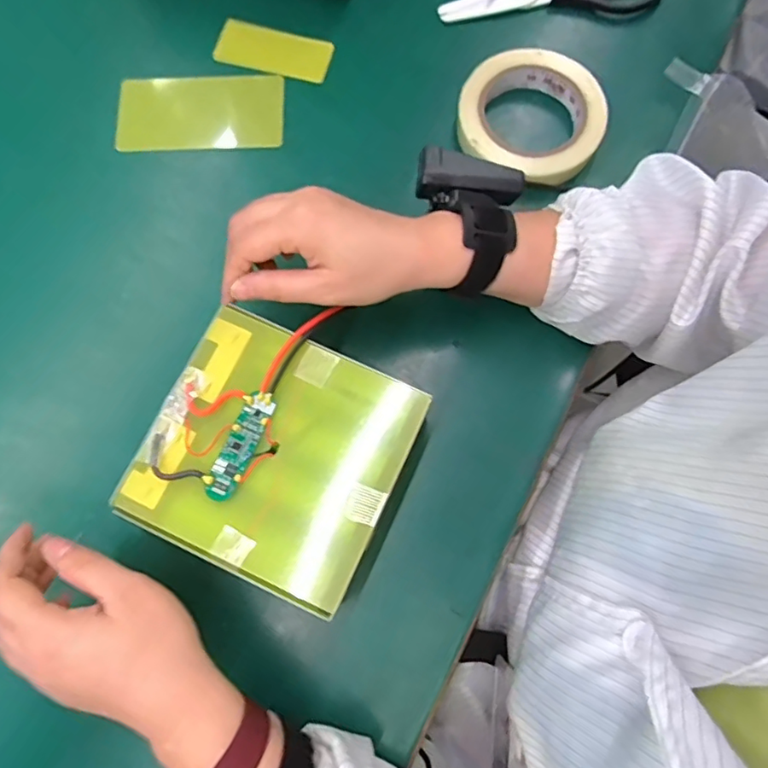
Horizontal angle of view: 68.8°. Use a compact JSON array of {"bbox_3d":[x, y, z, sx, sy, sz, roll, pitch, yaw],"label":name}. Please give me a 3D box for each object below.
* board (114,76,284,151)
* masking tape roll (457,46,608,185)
[{"bbox_3d":[-0.152,-0.224,0.465,0.136,0.009,0.062,-1,88,-1],"label":"board"},{"bbox_3d":[0.119,-0.213,0.452,0.112,0.031,0.105,0,77,0],"label":"masking tape roll"}]

